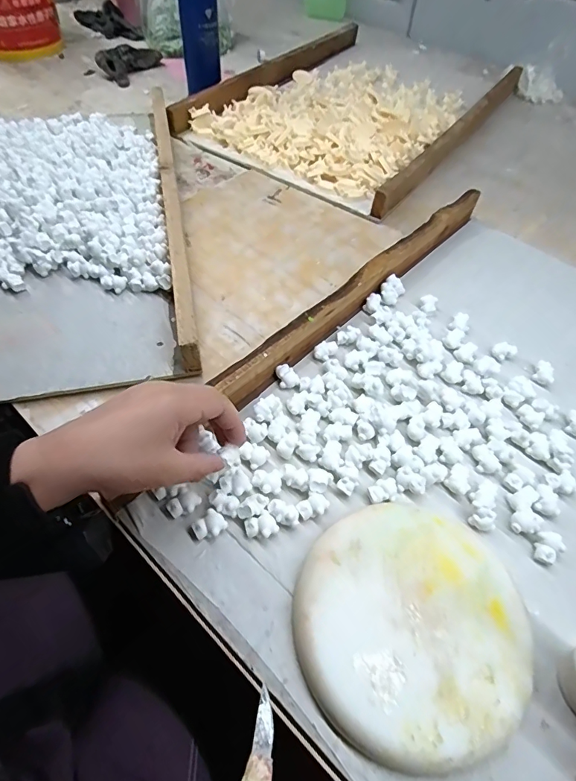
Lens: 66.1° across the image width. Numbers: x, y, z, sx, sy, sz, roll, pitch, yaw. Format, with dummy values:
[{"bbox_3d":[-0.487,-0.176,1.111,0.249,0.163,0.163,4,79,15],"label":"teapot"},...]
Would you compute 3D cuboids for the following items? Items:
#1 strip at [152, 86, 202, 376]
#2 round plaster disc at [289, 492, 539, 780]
[{"bbox_3d":[-0.155,-0.257,0.582,0.018,0.048,0.580,-8,55,-10],"label":"strip"},{"bbox_3d":[0.087,0.163,0.315,0.155,0.018,0.159,2,54,-3],"label":"round plaster disc"}]

